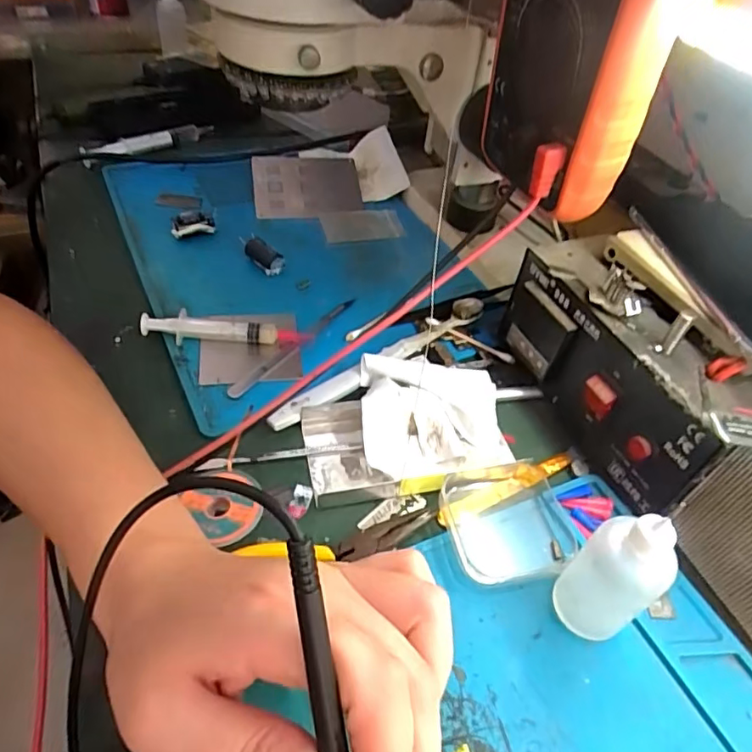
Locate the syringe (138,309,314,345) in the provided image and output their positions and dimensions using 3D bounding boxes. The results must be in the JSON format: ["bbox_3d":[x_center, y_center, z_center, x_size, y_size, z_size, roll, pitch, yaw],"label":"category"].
[{"bbox_3d":[-0.102,-0.032,0.380,0.113,0.017,0.015,3,46,-4],"label":"syringe"}]

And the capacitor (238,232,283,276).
[{"bbox_3d":[-0.091,-0.098,0.446,0.016,0.017,0.040,-30,56,-31],"label":"capacitor"}]

